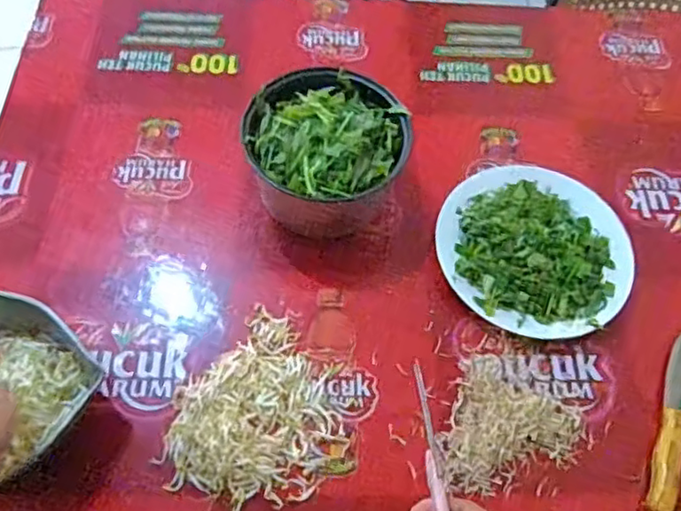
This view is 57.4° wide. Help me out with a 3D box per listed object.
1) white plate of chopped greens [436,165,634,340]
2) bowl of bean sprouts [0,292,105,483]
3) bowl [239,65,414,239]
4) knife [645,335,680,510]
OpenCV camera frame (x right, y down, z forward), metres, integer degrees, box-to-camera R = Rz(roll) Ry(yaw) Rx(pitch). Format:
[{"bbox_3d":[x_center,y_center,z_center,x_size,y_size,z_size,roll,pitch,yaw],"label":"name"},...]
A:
[{"bbox_3d":[0.221,-0.015,0.702,0.211,0.053,0.211,1,62,-3],"label":"white plate of chopped greens"},{"bbox_3d":[-0.323,0.129,0.572,0.168,0.066,0.171,1,62,-3],"label":"bowl of bean sprouts"},{"bbox_3d":[-0.016,-0.115,0.707,0.165,0.111,0.154,1,62,-3],"label":"bowl"},{"bbox_3d":[0.335,0.164,0.629,0.025,0.025,0.192,21,63,8],"label":"knife"}]

